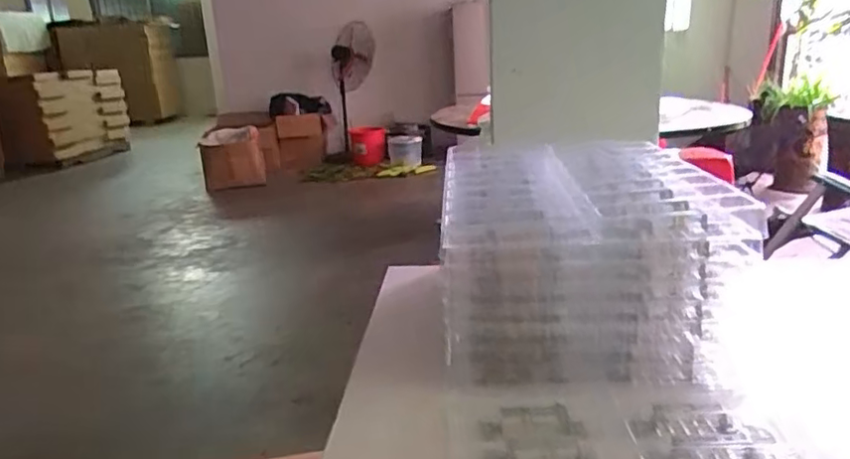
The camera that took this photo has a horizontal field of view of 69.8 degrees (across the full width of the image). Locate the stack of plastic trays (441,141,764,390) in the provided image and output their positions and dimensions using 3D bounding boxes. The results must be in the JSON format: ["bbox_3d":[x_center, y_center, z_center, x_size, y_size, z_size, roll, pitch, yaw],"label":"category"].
[{"bbox_3d":[0.197,0.015,0.838,0.328,0.246,0.374,-2,18,4],"label":"stack of plastic trays"}]

